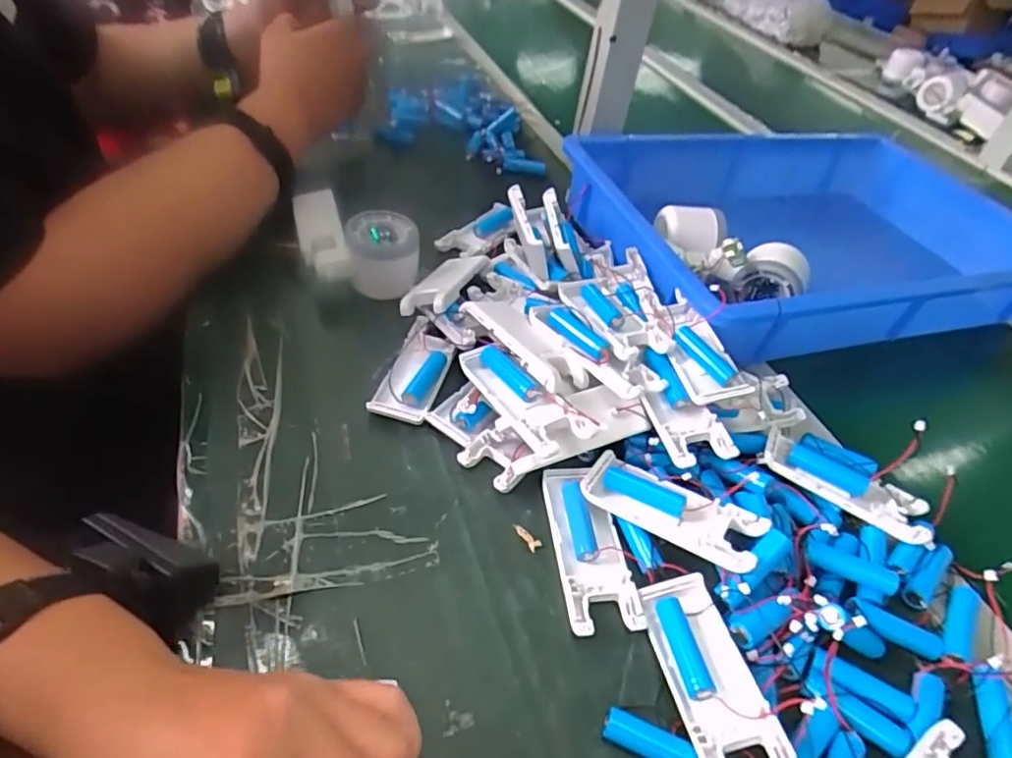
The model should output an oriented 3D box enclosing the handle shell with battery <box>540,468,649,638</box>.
[{"bbox_3d":[0.048,0.099,0.351,0.041,0.012,0.103,-2,46,-11],"label":"handle shell with battery"}]

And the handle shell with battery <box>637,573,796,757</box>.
[{"bbox_3d":[0.101,0.149,0.295,0.038,0.022,0.104,-2,34,-9],"label":"handle shell with battery"}]

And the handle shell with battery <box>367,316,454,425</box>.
[{"bbox_3d":[-0.066,-0.006,0.436,0.041,0.017,0.093,15,45,5],"label":"handle shell with battery"}]

